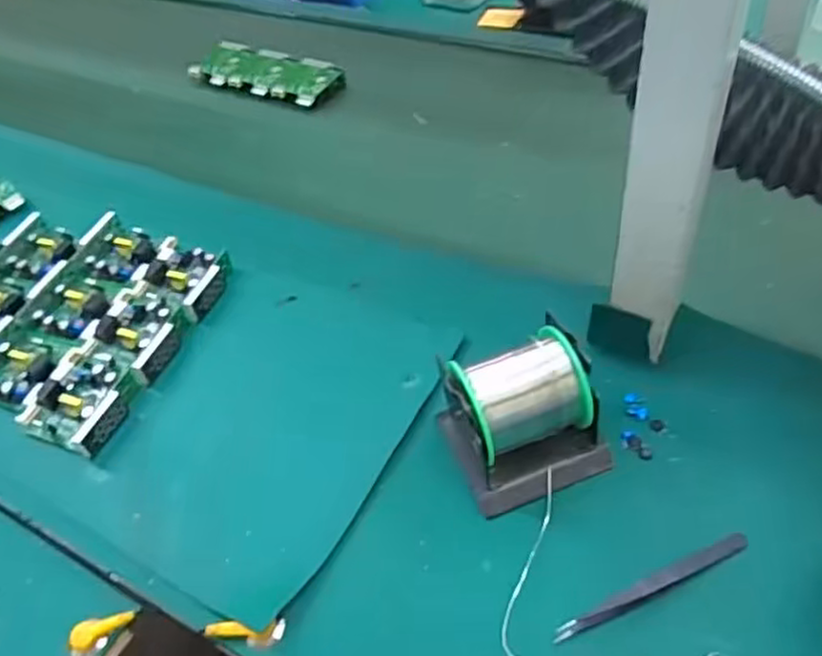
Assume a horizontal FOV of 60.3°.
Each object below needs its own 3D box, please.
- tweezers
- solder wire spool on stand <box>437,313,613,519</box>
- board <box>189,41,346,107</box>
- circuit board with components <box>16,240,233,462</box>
[{"bbox_3d":[0.140,0.149,0.410,0.125,0.011,0.011,-20,48,-11],"label":"tweezers"},{"bbox_3d":[0.076,0.056,0.452,0.094,0.083,0.073,-16,47,-8],"label":"solder wire spool on stand"},{"bbox_3d":[-0.174,-0.313,0.860,0.193,0.017,0.079,20,53,24],"label":"board"},{"bbox_3d":[-0.227,0.009,0.583,0.078,0.031,0.200,14,51,20],"label":"circuit board with components"}]

